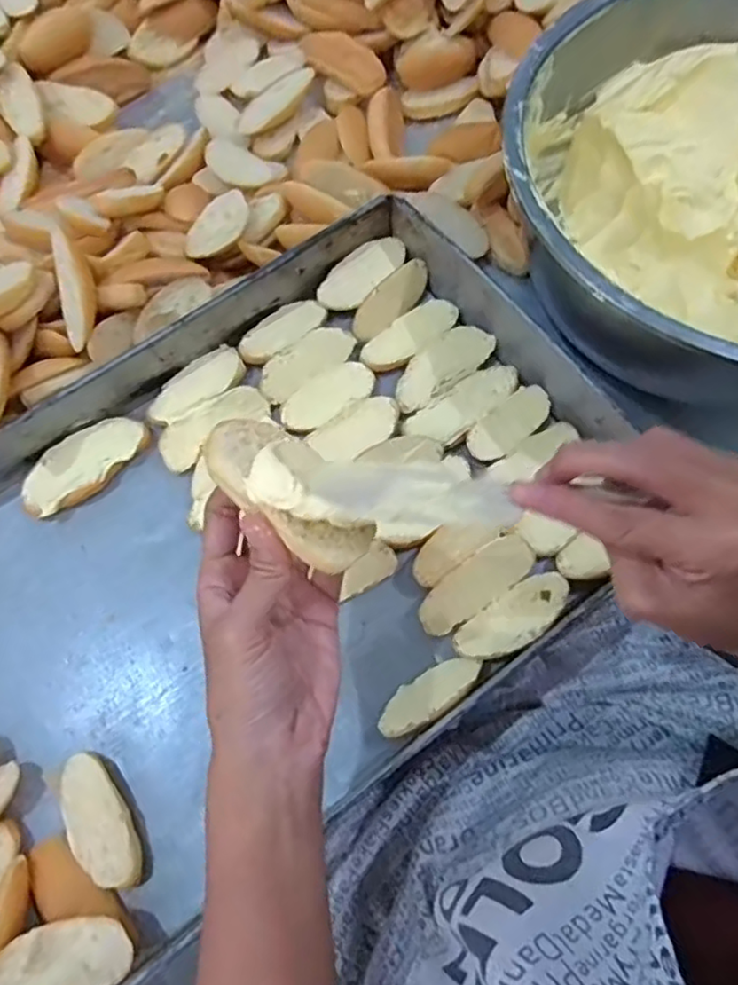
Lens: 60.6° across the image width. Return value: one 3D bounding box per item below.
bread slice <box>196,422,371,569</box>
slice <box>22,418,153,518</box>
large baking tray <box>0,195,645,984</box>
[{"bbox_3d":[-0.035,-0.004,0.288,0.089,0.019,0.042,45,56,11],"label":"bread slice"},{"bbox_3d":[-0.230,-0.024,0.517,0.105,0.023,0.051,-33,72,-10],"label":"slice"},{"bbox_3d":[-0.114,0.060,0.462,0.614,0.062,0.363,-36,73,-10],"label":"large baking tray"}]

